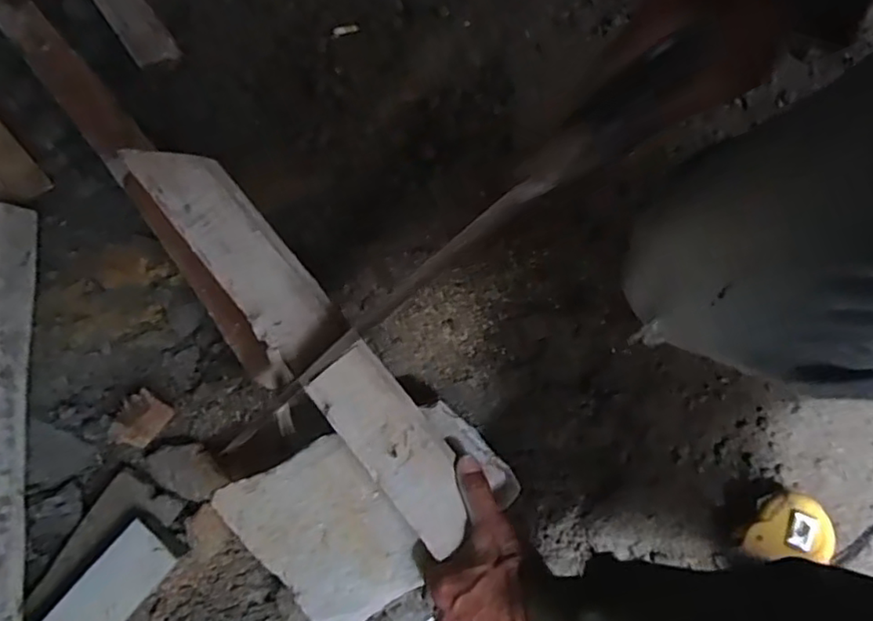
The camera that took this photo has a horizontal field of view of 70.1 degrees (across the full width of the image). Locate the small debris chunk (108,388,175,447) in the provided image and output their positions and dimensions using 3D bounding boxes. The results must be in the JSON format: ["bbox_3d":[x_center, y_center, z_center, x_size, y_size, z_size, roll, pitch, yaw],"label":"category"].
[{"bbox_3d":[-0.304,0.114,0.639,0.037,0.038,0.056,34,75,14],"label":"small debris chunk"}]

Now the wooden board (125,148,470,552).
[{"bbox_3d":[-0.106,0.015,0.507,0.060,0.011,0.396,-39,83,-11],"label":"wooden board"}]

